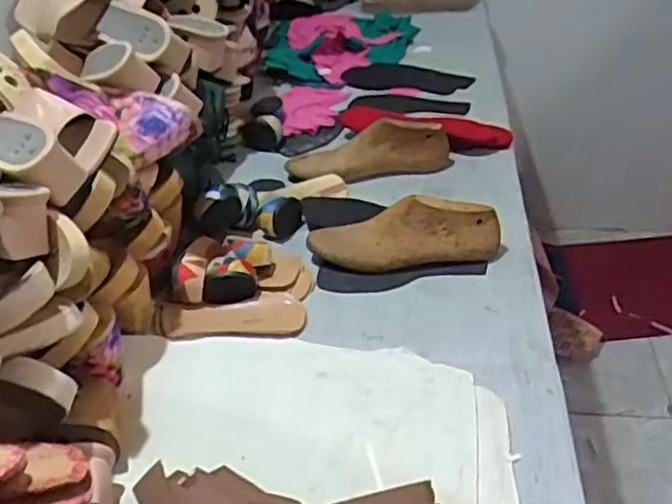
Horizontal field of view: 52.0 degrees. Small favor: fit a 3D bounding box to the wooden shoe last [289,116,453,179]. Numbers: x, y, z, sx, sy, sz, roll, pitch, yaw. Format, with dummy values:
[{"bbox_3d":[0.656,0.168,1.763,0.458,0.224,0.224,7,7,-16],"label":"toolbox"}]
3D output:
[{"bbox_3d":[0.049,-0.155,1.031,0.244,0.076,0.074,-5,38,0],"label":"wooden shoe last"}]

